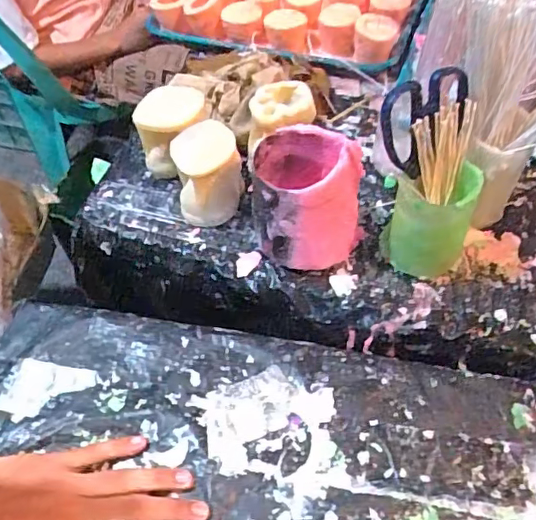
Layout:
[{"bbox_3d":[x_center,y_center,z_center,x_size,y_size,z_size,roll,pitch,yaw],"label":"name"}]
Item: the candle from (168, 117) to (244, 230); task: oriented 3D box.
[{"bbox_3d":[-0.058,-0.081,0.549,0.063,0.082,0.064,-1,54,1],"label":"candle"}]

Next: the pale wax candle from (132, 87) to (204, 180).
[{"bbox_3d":[-0.100,-0.133,0.596,0.061,0.082,0.071,30,60,21],"label":"pale wax candle"}]

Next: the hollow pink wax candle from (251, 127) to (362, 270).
[{"bbox_3d":[0.035,-0.052,0.515,0.095,0.114,0.082,4,54,5],"label":"hollow pink wax candle"}]

